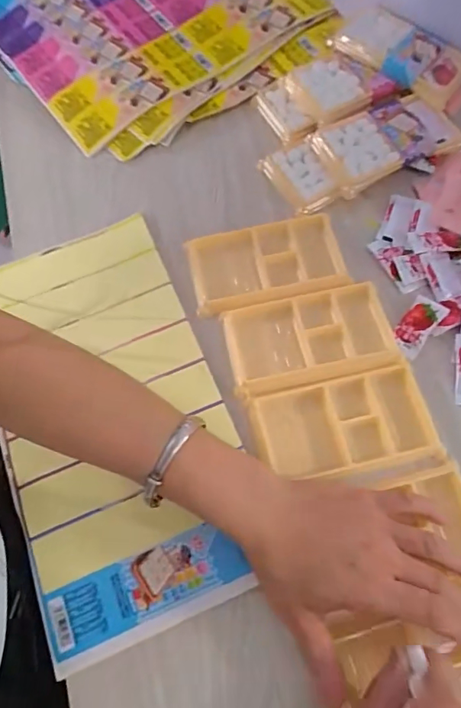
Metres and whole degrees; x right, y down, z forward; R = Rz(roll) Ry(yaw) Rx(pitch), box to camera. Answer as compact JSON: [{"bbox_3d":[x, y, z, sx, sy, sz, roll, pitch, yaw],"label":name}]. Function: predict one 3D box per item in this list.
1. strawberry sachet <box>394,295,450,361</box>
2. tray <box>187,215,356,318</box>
[{"bbox_3d":[0.156,-0.025,0.398,0.026,0.004,0.051,36,74,16],"label":"strawberry sachet"},{"bbox_3d":[0.034,-0.081,0.421,0.136,0.013,0.077,-12,67,-2],"label":"tray"}]

